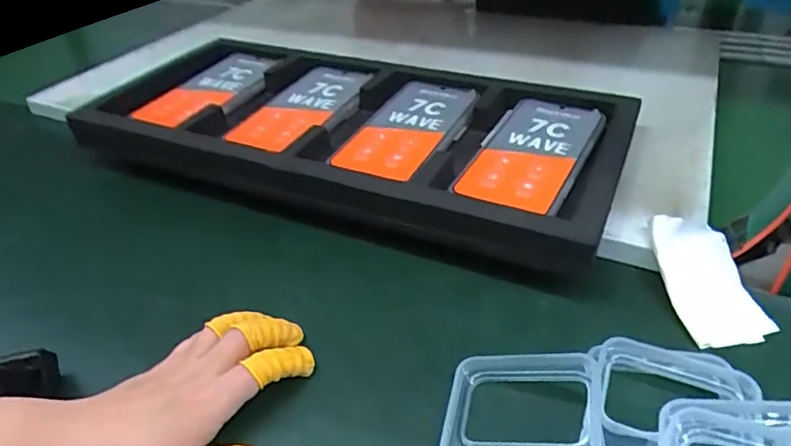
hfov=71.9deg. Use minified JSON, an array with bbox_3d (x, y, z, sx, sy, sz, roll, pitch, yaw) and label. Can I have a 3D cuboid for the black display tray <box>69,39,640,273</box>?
[{"bbox_3d":[-0.050,-0.087,0.511,0.493,0.046,0.234,14,41,20],"label":"black display tray"}]

